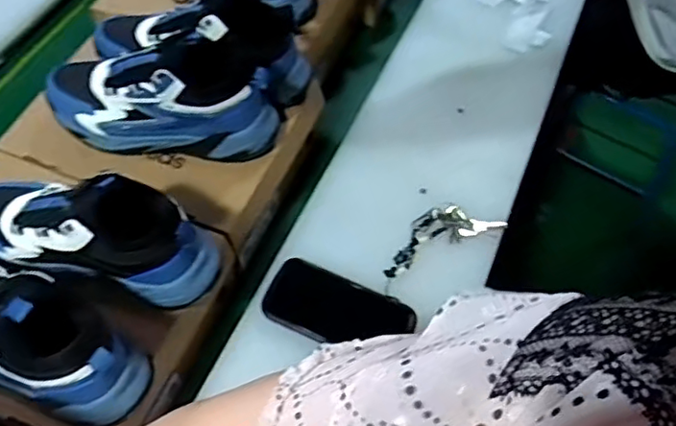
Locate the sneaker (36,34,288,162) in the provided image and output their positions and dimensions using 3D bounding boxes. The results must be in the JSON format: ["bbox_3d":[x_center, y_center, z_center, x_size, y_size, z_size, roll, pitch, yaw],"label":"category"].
[{"bbox_3d":[-0.203,-0.141,0.684,0.264,0.128,0.096,5,60,1],"label":"sneaker"}]

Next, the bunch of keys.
[{"bbox_3d":[0.122,0.025,0.767,0.167,0.014,0.058,-23,63,-14],"label":"bunch of keys"}]

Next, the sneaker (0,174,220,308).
[{"bbox_3d":[-0.252,0.009,0.585,0.258,0.111,0.080,16,61,7],"label":"sneaker"}]

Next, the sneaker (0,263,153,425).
[{"bbox_3d":[-0.290,0.089,0.526,0.250,0.117,0.096,18,61,8],"label":"sneaker"}]

